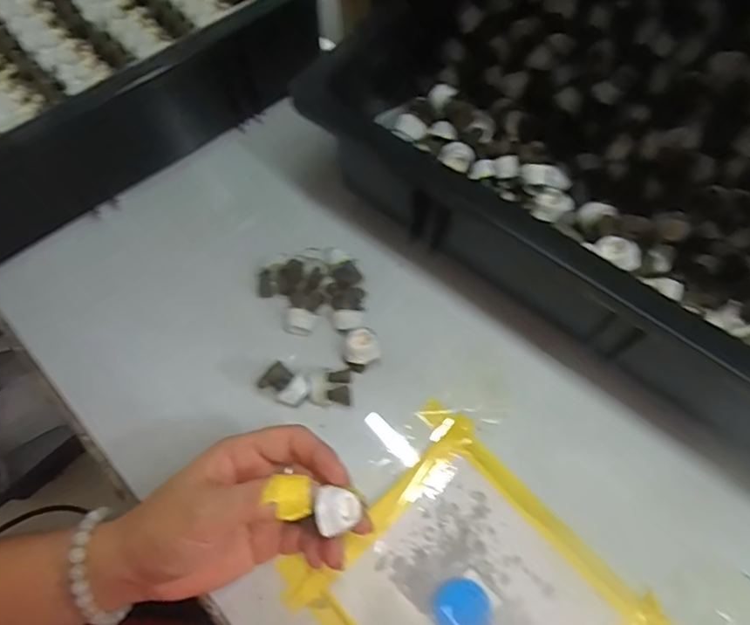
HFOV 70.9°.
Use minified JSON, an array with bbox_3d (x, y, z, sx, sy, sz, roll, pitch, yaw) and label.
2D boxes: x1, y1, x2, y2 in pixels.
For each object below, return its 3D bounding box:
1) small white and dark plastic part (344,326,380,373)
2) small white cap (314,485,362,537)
[{"bbox_3d":[-0.009,0.022,0.327,0.022,0.019,0.018,-28,69,-9],"label":"small white and dark plastic part"},{"bbox_3d":[-0.018,0.097,0.257,0.022,0.008,0.019,3,68,3],"label":"small white cap"}]

